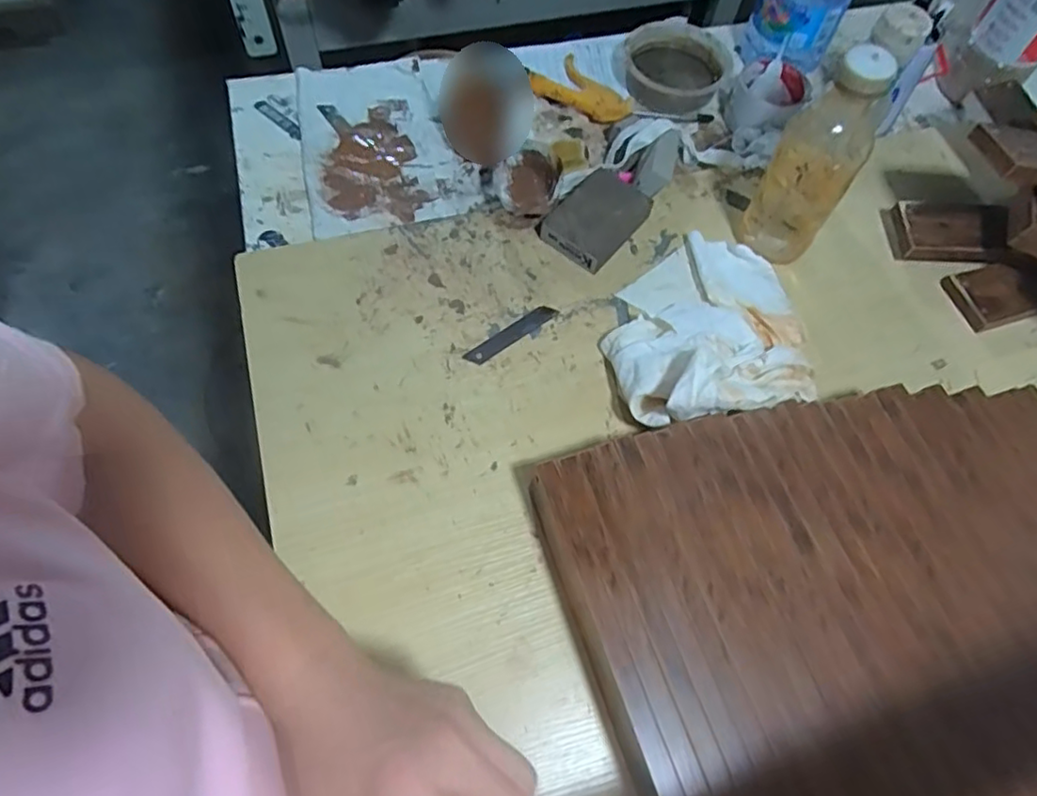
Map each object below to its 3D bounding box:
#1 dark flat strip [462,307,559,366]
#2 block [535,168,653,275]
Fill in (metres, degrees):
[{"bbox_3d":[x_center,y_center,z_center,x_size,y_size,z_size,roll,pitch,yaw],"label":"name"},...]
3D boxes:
[{"bbox_3d":[-0.006,-0.058,0.585,0.097,0.004,0.018,-35,71,-18],"label":"dark flat strip"},{"bbox_3d":[0.077,-0.181,0.641,0.074,0.028,0.108,37,68,14],"label":"block"}]

